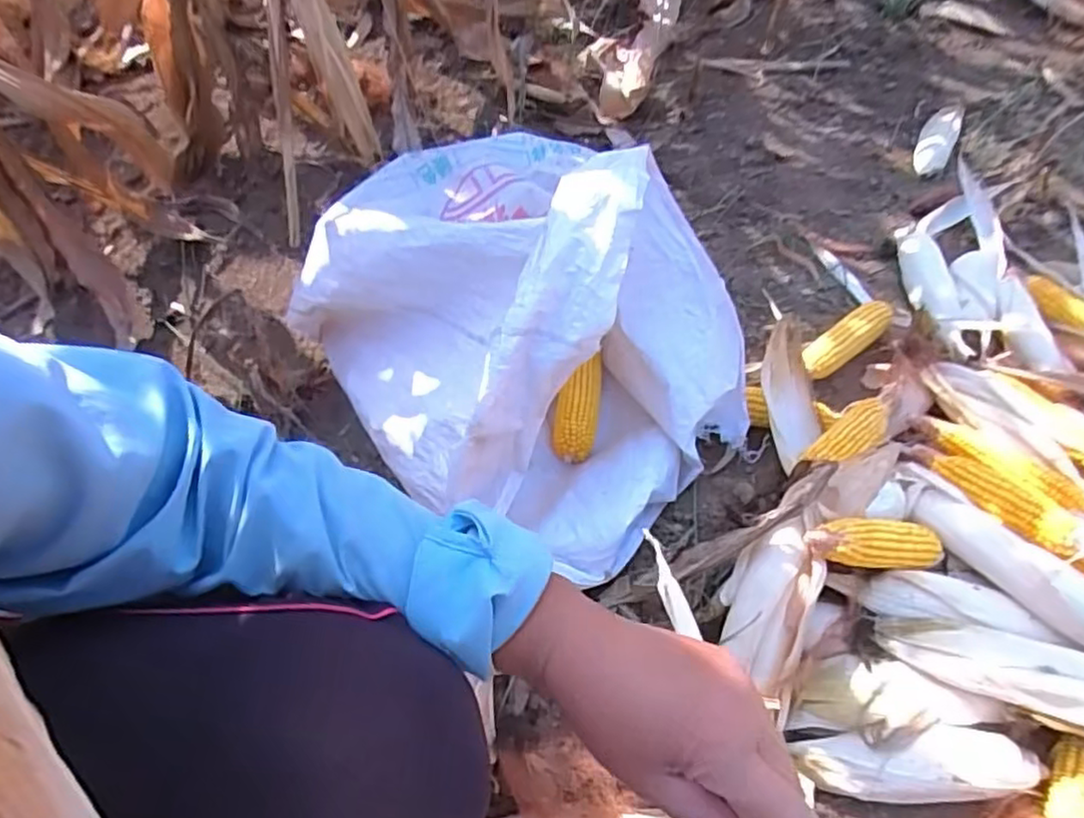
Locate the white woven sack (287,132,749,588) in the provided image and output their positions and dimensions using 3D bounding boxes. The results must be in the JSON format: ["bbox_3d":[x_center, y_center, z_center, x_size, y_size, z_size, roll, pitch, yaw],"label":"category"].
[{"bbox_3d":[-0.042,-0.134,0.742,0.387,0.309,0.549,-31,58,-20],"label":"white woven sack"}]

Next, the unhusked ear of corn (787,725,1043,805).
[{"bbox_3d":[0.331,0.309,0.583,0.210,0.039,0.055,-3,53,0],"label":"unhusked ear of corn"}]

